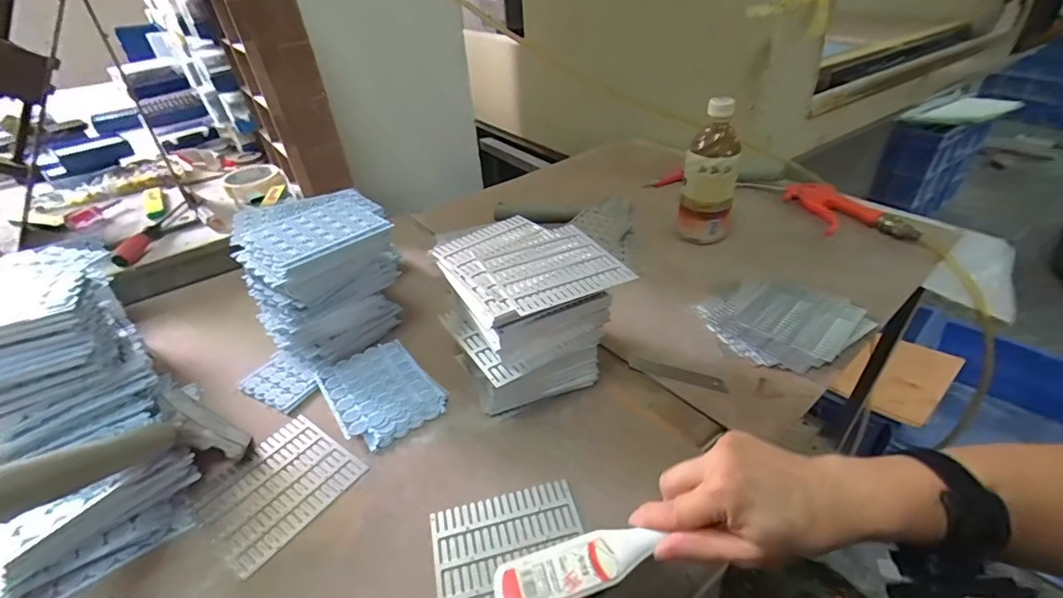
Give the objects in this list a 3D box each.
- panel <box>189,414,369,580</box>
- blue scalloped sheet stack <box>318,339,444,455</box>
[{"bbox_3d":[-0.213,0.156,0.398,0.103,0.004,0.109,20,41,30],"label":"panel"},{"bbox_3d":[-0.148,0.090,0.471,0.092,0.013,0.120,-27,48,-27],"label":"blue scalloped sheet stack"}]

